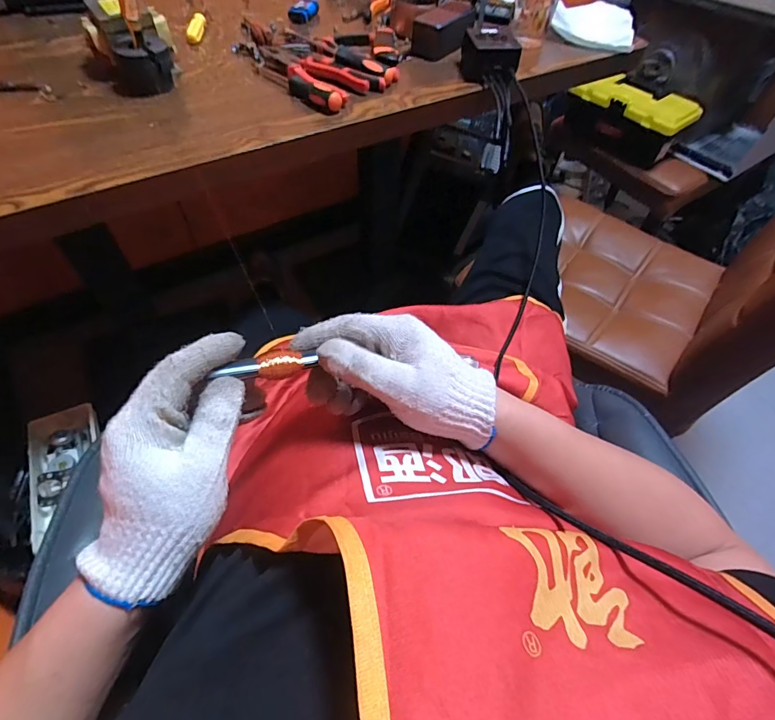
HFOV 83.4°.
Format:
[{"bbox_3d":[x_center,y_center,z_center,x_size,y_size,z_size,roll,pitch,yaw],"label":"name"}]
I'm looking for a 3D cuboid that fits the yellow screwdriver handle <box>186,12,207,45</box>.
[{"bbox_3d":[-0.311,-0.543,0.711,0.019,0.020,0.078,-1,55,-4],"label":"yellow screwdriver handle"}]

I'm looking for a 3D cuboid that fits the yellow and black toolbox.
[{"bbox_3d":[0.603,-0.619,1.129,0.121,0.163,0.296,-38,64,-25],"label":"yellow and black toolbox"}]

